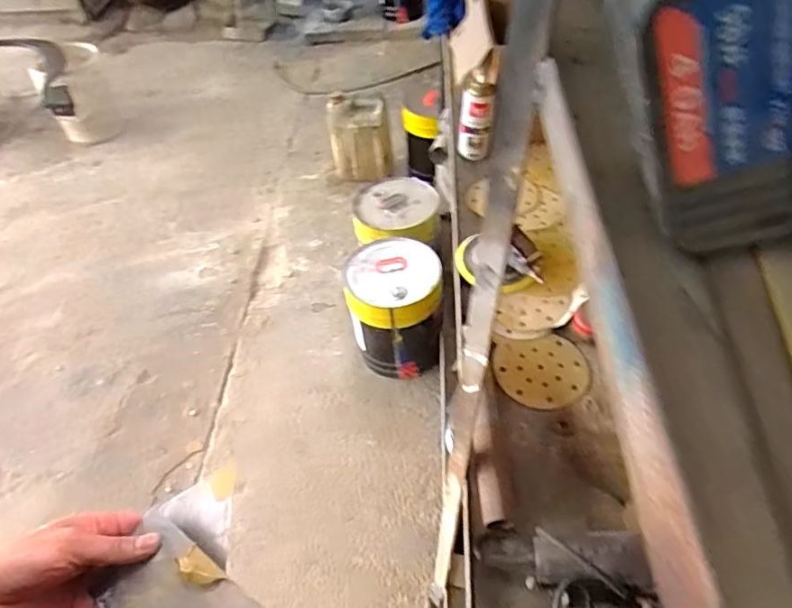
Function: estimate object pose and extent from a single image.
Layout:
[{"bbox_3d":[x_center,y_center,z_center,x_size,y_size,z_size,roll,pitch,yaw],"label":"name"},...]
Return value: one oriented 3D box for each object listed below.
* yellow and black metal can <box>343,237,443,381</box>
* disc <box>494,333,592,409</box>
[{"bbox_3d":[-0.014,0.007,1.648,0.256,0.373,0.264,-2,49,2],"label":"yellow and black metal can"},{"bbox_3d":[0.229,0.106,0.858,0.139,0.008,0.120,-10,57,2],"label":"disc"}]

